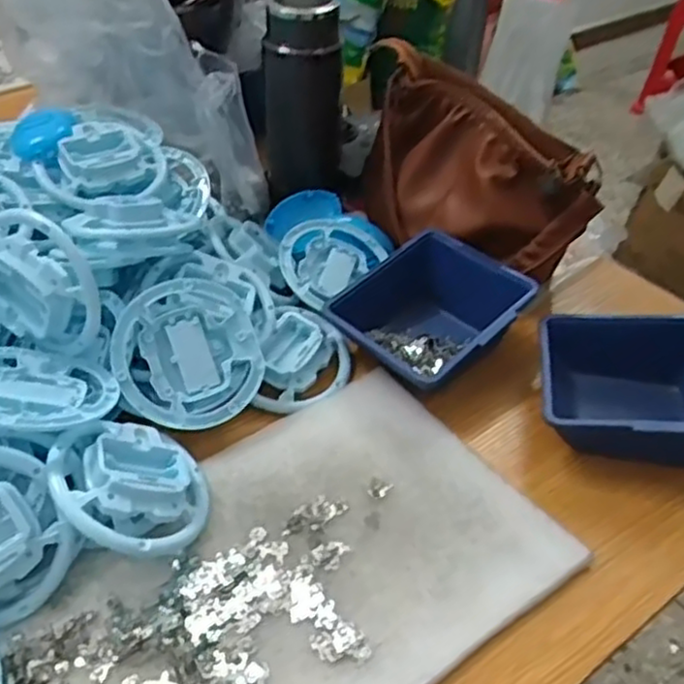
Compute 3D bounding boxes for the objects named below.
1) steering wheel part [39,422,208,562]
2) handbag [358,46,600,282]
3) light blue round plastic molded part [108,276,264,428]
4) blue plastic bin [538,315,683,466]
[{"bbox_3d":[-0.131,0.092,0.446,0.105,0.038,0.092,17,46,-30],"label":"steering wheel part"},{"bbox_3d":[0.113,-0.148,0.643,0.231,0.151,0.085,25,47,23],"label":"handbag"},{"bbox_3d":[-0.111,0.009,0.507,0.100,0.015,0.103,3,79,-15],"label":"light blue round plastic molded part"},{"bbox_3d":[0.218,0.034,0.526,0.138,0.072,0.118,9,43,8],"label":"blue plastic bin"}]

